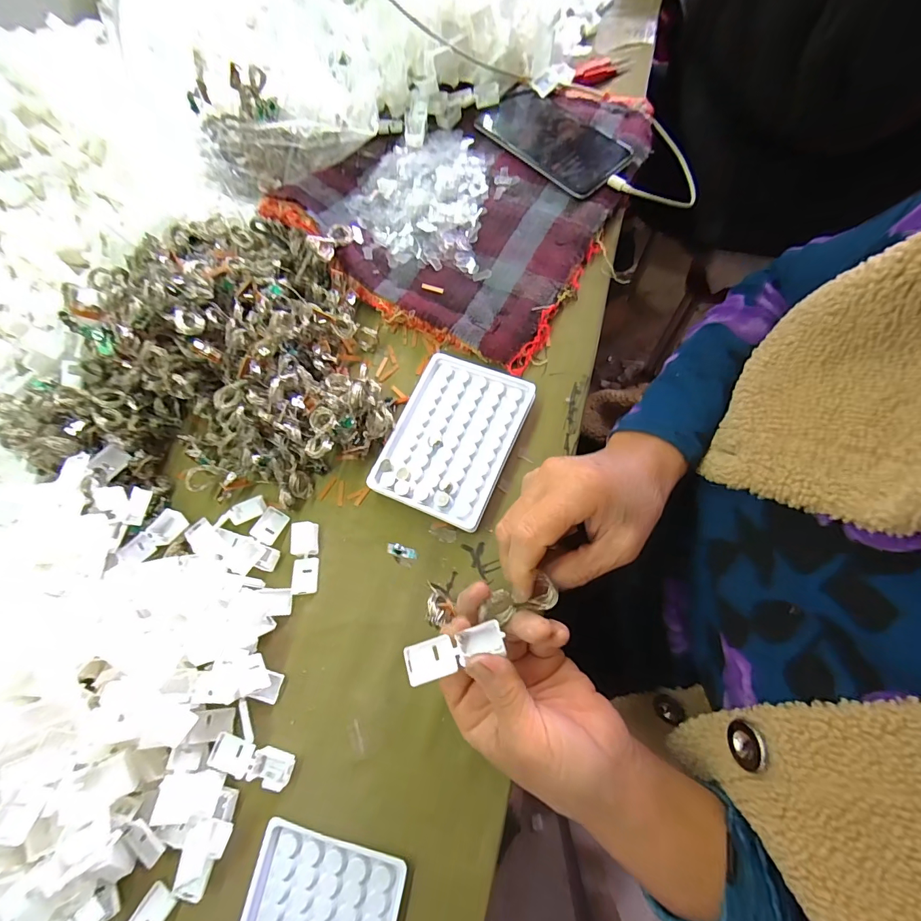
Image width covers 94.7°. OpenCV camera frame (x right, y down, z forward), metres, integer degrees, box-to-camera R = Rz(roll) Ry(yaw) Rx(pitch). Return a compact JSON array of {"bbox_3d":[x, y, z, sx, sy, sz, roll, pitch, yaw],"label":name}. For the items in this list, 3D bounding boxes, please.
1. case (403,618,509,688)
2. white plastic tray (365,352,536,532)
[{"bbox_3d":[-0.003,0.105,0.237,0.055,0.011,0.019,-17,73,-13],"label":"case"},{"bbox_3d":[-0.006,-0.020,0.344,0.094,0.012,0.130,21,74,14],"label":"white plastic tray"}]

